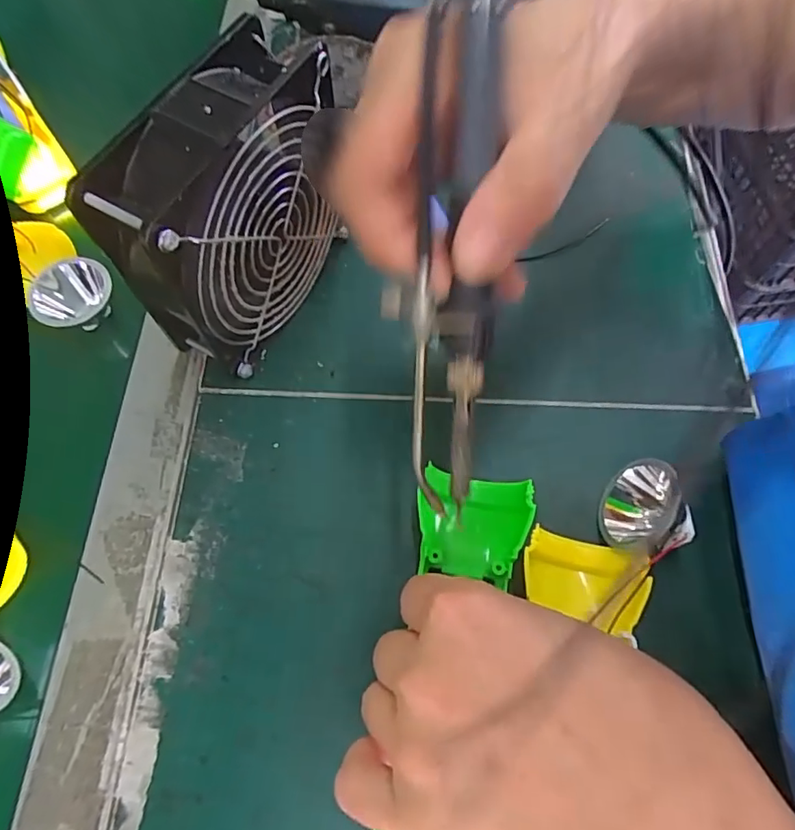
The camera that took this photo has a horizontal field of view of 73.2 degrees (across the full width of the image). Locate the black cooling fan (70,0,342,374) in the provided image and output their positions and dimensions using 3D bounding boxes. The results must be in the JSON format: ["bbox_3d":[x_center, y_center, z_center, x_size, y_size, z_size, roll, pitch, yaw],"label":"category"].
[{"bbox_3d":[-0.075,-0.091,0.259,0.053,0.122,0.118,30,70,12],"label":"black cooling fan"}]

